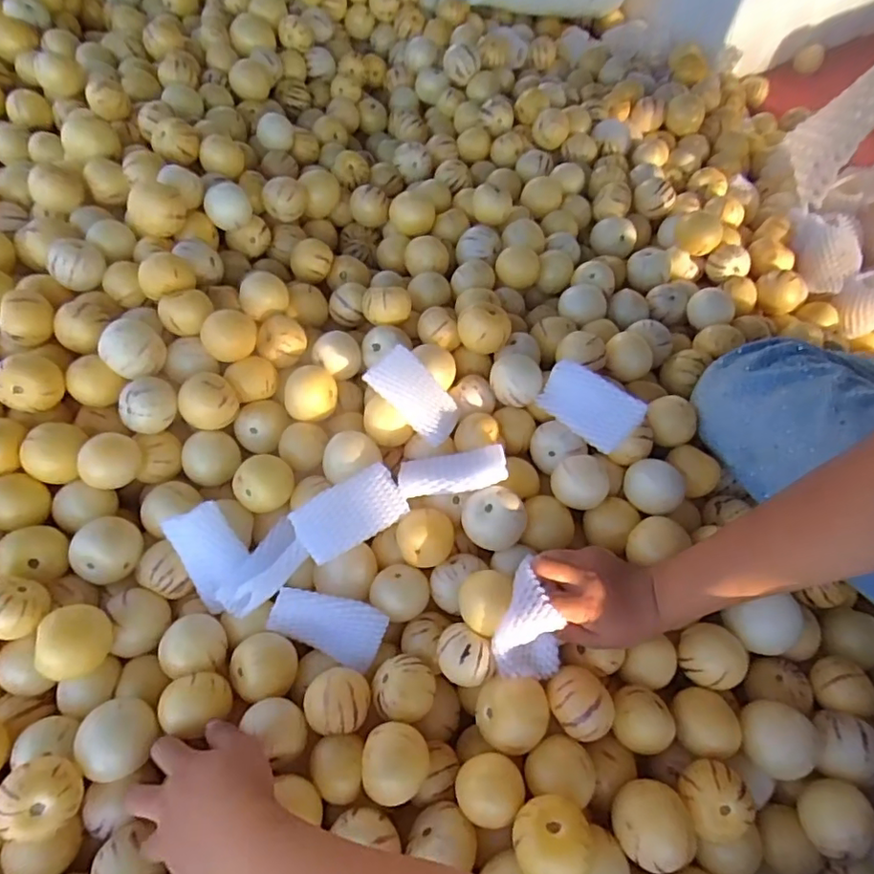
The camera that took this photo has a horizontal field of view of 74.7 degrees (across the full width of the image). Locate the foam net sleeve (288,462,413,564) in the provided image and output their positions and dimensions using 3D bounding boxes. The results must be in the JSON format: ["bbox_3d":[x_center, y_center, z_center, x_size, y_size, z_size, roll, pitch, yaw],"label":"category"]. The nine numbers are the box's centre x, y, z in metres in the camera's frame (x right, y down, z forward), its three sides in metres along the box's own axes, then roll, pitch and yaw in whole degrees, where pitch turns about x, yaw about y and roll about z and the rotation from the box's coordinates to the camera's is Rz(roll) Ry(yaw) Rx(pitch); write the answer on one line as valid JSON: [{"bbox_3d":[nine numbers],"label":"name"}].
[{"bbox_3d":[-0.082,0.069,0.535,0.099,0.016,0.057,-31,65,-17],"label":"foam net sleeve"}]

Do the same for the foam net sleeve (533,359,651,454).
[{"bbox_3d":[0.152,-0.032,0.572,0.097,0.010,0.060,38,103,24],"label":"foam net sleeve"}]

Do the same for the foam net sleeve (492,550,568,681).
[{"bbox_3d":[0.073,0.156,0.476,0.055,0.090,0.049,-6,19,-4],"label":"foam net sleeve"}]

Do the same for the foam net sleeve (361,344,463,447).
[{"bbox_3d":[-0.020,-0.043,0.579,0.102,0.015,0.056,48,60,-19],"label":"foam net sleeve"}]

